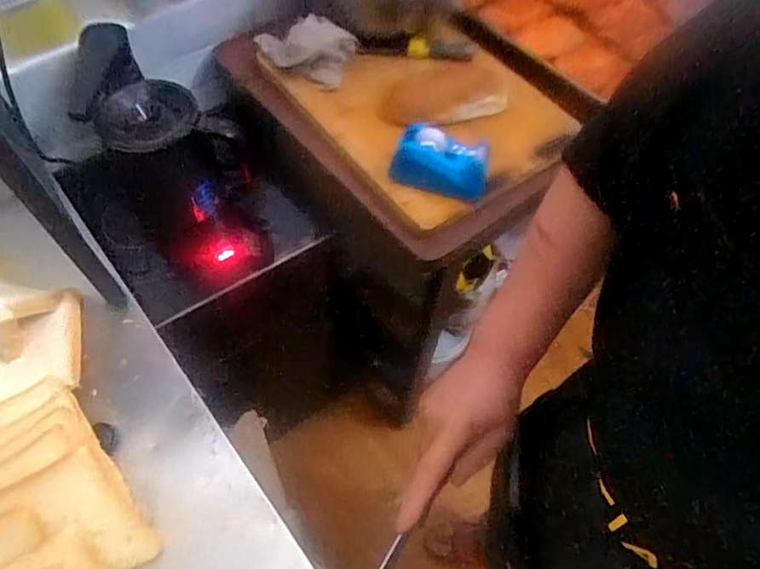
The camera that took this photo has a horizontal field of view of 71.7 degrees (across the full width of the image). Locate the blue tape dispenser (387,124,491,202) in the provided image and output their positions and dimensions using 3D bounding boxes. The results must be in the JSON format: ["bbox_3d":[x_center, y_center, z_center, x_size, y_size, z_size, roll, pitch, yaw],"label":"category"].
[{"bbox_3d":[0.072,-0.141,0.621,0.109,0.072,0.046,17,61,8],"label":"blue tape dispenser"}]

